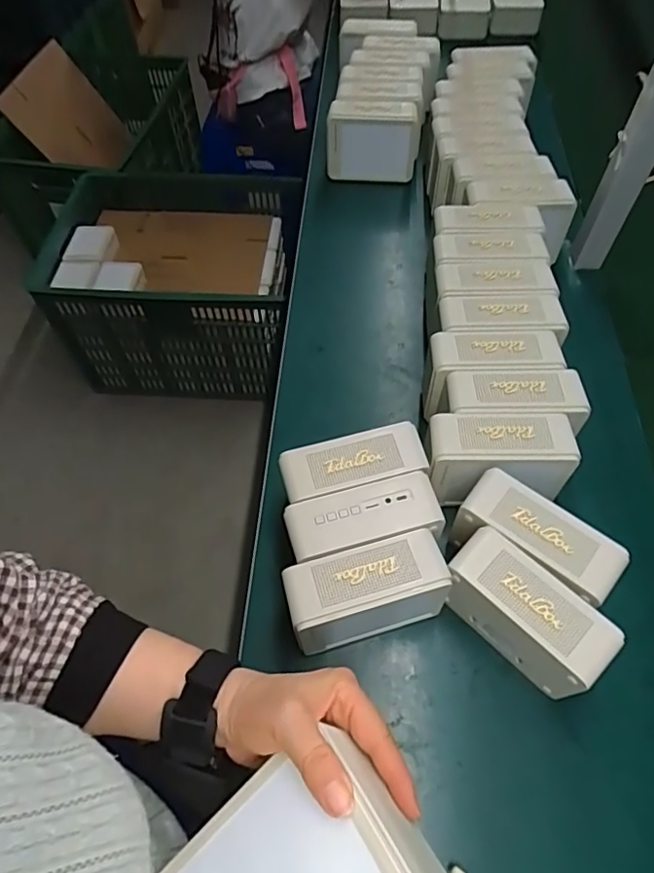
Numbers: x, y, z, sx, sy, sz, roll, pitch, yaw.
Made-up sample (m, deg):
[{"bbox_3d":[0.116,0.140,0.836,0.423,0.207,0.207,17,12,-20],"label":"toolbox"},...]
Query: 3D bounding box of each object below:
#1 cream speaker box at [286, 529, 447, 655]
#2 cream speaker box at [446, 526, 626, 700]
[{"bbox_3d":[0.036,0.147,0.500,0.136,0.108,0.060,-17,59,-10],"label":"cream speaker box"},{"bbox_3d":[0.172,0.159,0.486,0.135,0.108,0.056,40,67,22],"label":"cream speaker box"}]

